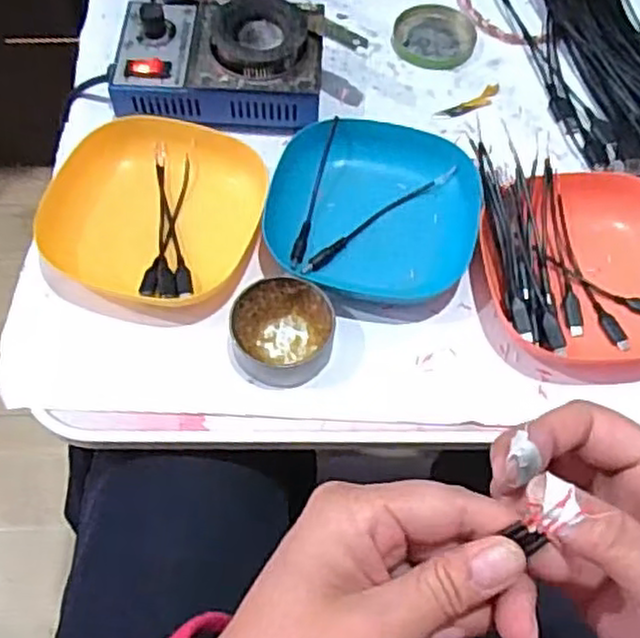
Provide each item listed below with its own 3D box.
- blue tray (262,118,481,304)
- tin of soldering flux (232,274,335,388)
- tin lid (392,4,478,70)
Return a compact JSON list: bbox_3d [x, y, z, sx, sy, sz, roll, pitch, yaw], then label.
[{"bbox_3d":[0.038,-0.076,0.502,0.139,0.027,0.135,13,64,5],"label":"blue tray"},{"bbox_3d":[-0.023,0.007,0.459,0.062,0.024,0.065,0,63,-1],"label":"tin of soldering flux"},{"bbox_3d":[0.094,-0.234,0.602,0.065,0.009,0.060,0,63,-1],"label":"tin lid"}]

